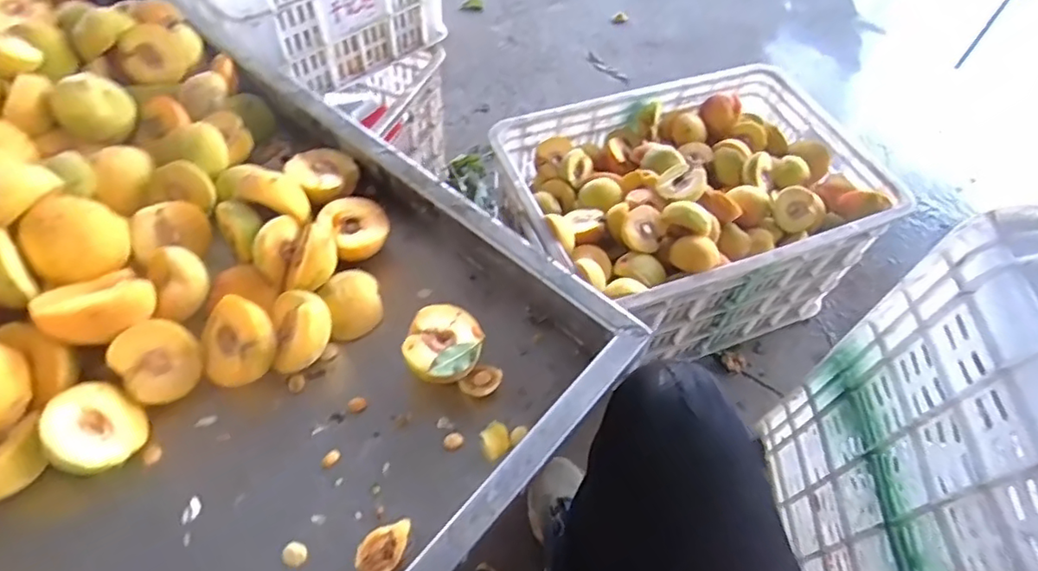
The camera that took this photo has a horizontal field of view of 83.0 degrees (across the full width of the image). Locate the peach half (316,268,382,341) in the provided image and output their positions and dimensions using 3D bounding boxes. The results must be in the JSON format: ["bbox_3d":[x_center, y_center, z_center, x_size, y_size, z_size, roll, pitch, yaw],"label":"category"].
[{"bbox_3d":[-0.144,0.016,0.511,0.047,0.037,0.045,-19,59,-16],"label":"peach half"}]

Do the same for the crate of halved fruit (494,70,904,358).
[{"bbox_3d":[0.246,-0.112,0.929,0.514,0.260,0.359,-17,58,-15],"label":"crate of halved fruit"}]

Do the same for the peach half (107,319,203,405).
[{"bbox_3d":[-0.281,0.059,0.460,0.055,0.027,0.062,-32,96,-20],"label":"peach half"}]

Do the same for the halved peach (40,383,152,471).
[{"bbox_3d":[-0.307,0.104,0.424,0.061,0.023,0.063,55,23,5],"label":"halved peach"}]

